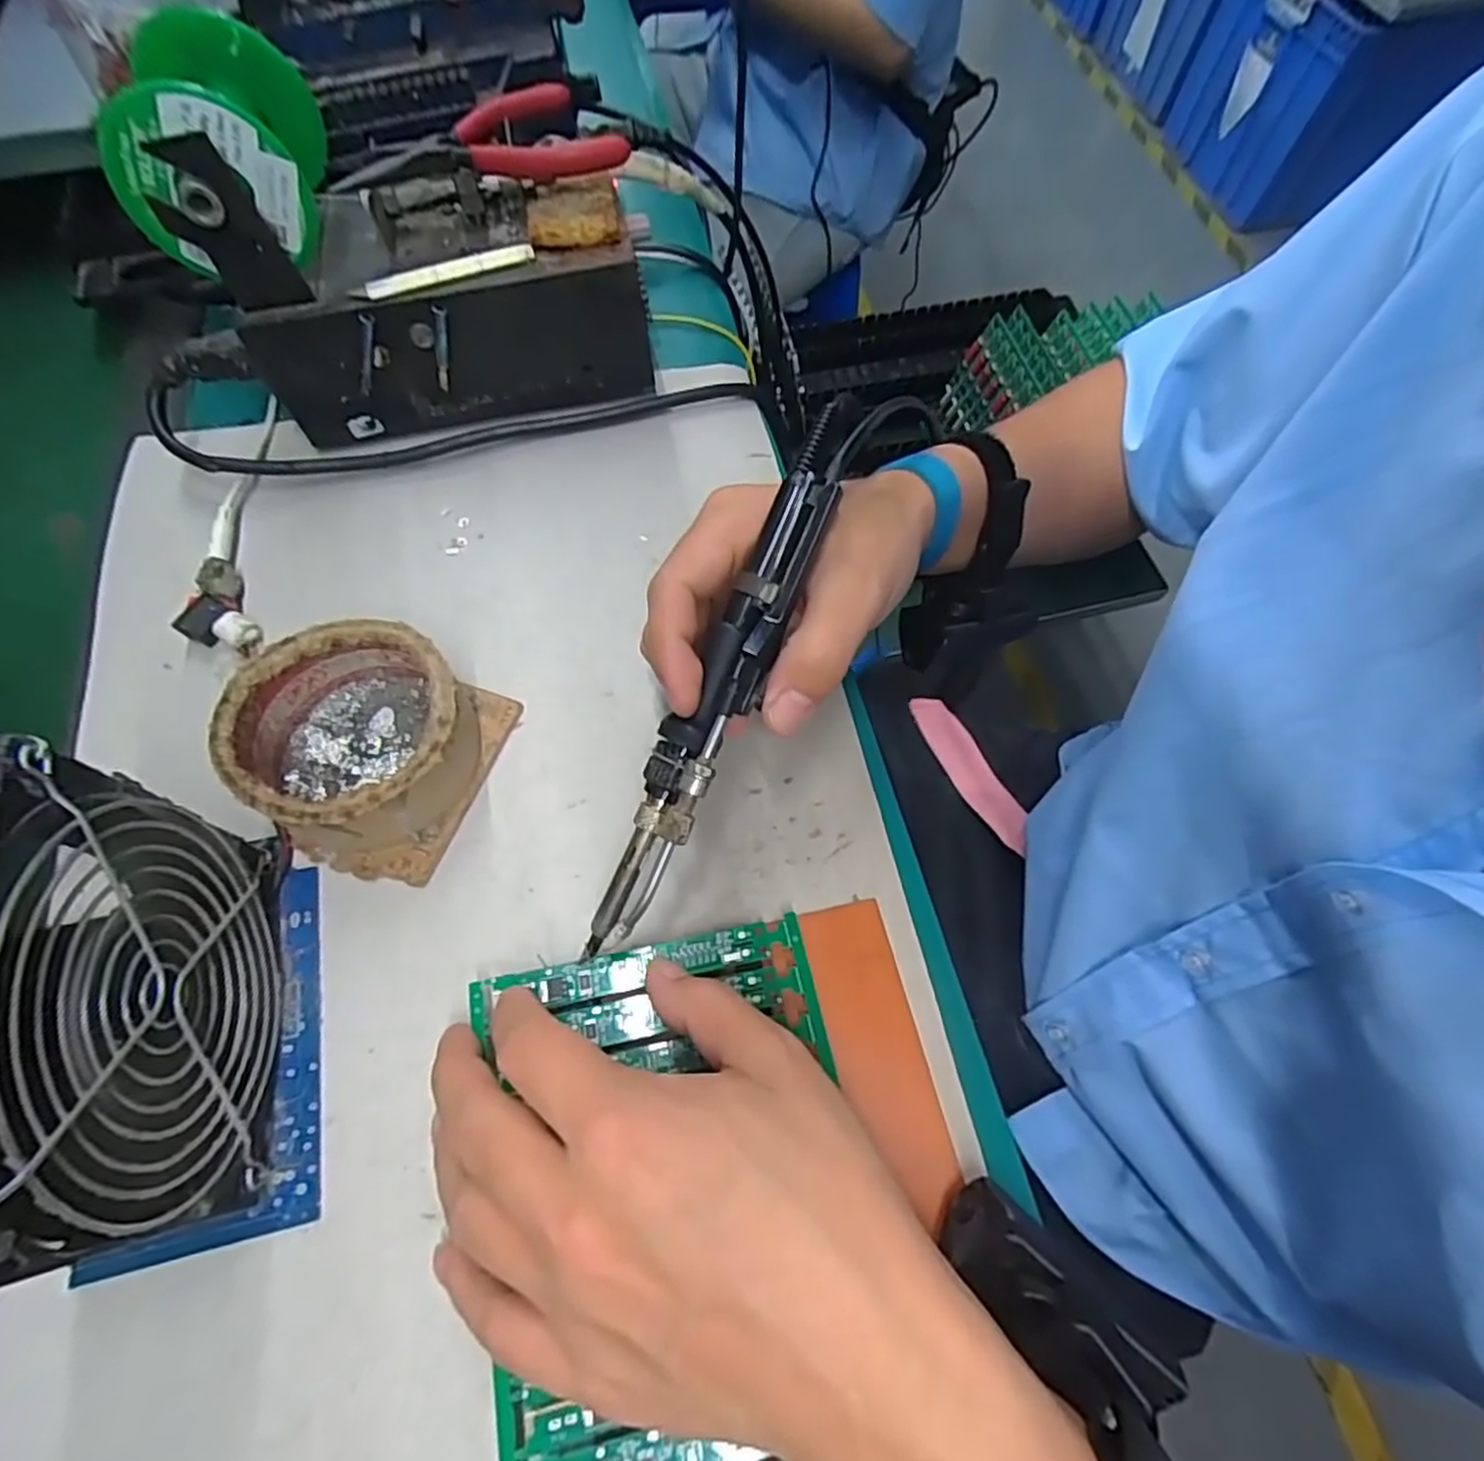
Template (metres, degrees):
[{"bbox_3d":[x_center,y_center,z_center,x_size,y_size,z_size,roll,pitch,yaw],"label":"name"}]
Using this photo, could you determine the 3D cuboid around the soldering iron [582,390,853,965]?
[{"bbox_3d":[-0.007,-0.017,0.251,0.024,0.017,0.203,25,91,8],"label":"soldering iron"}]

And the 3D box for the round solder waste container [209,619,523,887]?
[{"bbox_3d":[-0.150,0.005,0.284,0.087,0.044,0.086,1,65,-3],"label":"round solder waste container"}]

